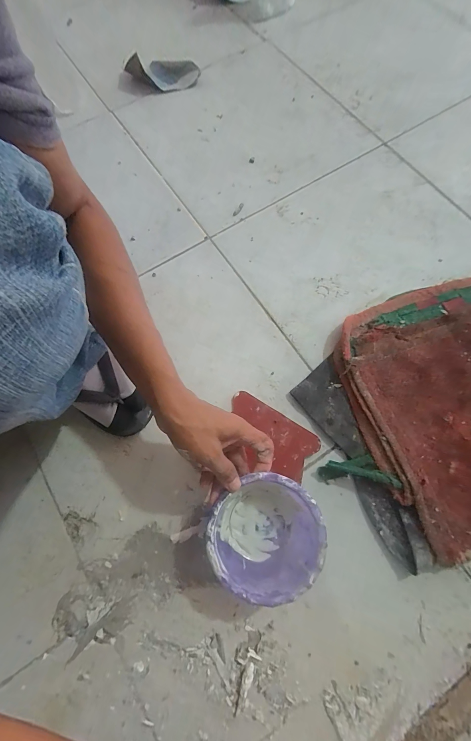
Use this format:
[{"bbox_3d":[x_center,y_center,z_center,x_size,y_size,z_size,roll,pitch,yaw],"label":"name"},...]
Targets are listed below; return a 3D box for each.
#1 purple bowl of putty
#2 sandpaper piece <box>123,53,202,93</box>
[{"bbox_3d":[0.035,0.190,0.363,0.123,0.057,0.124,-1,73,2],"label":"purple bowl of putty"},{"bbox_3d":[-0.154,-0.638,0.653,0.152,0.042,0.071,8,73,4],"label":"sandpaper piece"}]

